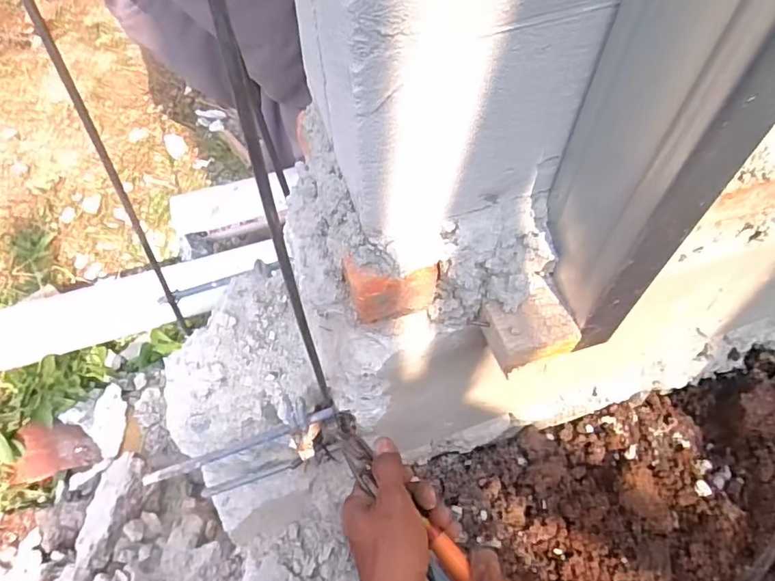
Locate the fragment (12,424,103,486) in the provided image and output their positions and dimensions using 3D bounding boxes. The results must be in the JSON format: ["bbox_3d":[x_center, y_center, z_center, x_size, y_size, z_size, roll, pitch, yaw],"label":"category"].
[{"bbox_3d":[-0.559,0.268,0.915,0.134,0.037,0.092,-7,59,-4],"label":"fragment"}]

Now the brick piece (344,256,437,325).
[{"bbox_3d":[0.003,-0.005,0.348,0.055,0.044,0.028,-15,60,-8],"label":"brick piece"}]

